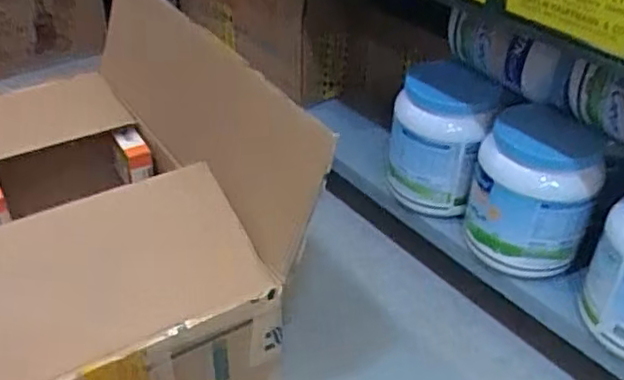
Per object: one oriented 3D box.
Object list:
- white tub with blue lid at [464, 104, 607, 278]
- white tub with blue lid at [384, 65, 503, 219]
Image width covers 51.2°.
[{"bbox_3d":[0.260,0.003,0.779,0.135,0.167,0.121,12,38,13],"label":"white tub with blue lid"},{"bbox_3d":[0.169,-0.075,0.870,0.127,0.169,0.123,9,38,9],"label":"white tub with blue lid"}]

